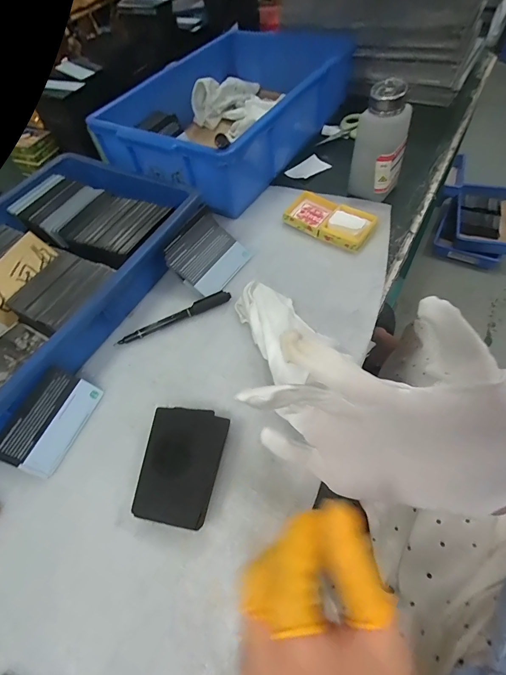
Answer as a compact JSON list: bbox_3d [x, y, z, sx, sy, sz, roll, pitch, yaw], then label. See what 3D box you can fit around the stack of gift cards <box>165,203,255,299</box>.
[{"bbox_3d":[-0.056,-0.101,0.404,0.069,0.039,0.089,33,66,21],"label":"stack of gift cards"}]

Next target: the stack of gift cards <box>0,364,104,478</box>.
[{"bbox_3d":[-0.186,0.075,0.311,0.055,0.009,0.087,36,60,-23],"label":"stack of gift cards"}]

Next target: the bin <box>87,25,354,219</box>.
[{"bbox_3d":[-0.018,-0.350,0.518,0.216,0.095,0.378,29,64,22],"label":"bin"}]

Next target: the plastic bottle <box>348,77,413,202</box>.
[{"bbox_3d":[0.163,-0.237,0.424,0.058,0.124,0.048,35,67,22],"label":"plastic bottle"}]

